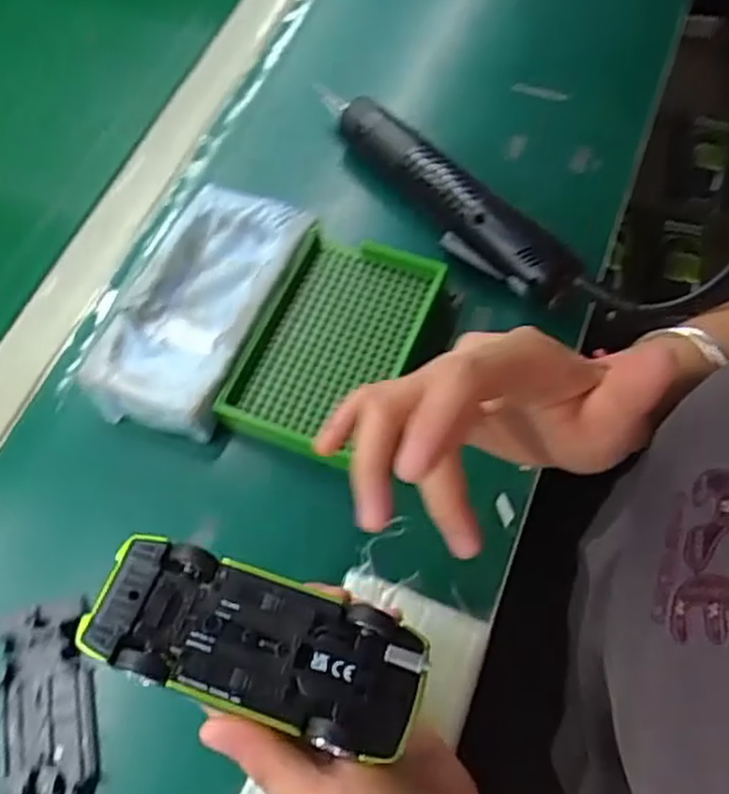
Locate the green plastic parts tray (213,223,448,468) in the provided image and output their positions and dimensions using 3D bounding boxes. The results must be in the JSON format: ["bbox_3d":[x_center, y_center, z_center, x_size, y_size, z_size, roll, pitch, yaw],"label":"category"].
[{"bbox_3d":[-0.021,-0.035,0.441,0.089,0.017,0.138,21,66,14],"label":"green plastic parts tray"}]

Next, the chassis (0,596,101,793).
[{"bbox_3d":[-0.156,0.164,0.364,0.045,0.015,0.125,-12,63,-3],"label":"chassis"}]

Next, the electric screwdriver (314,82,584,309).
[{"bbox_3d":[0.040,-0.140,0.478,0.041,0.033,0.231,-39,67,-16],"label":"electric screwdriver"}]

